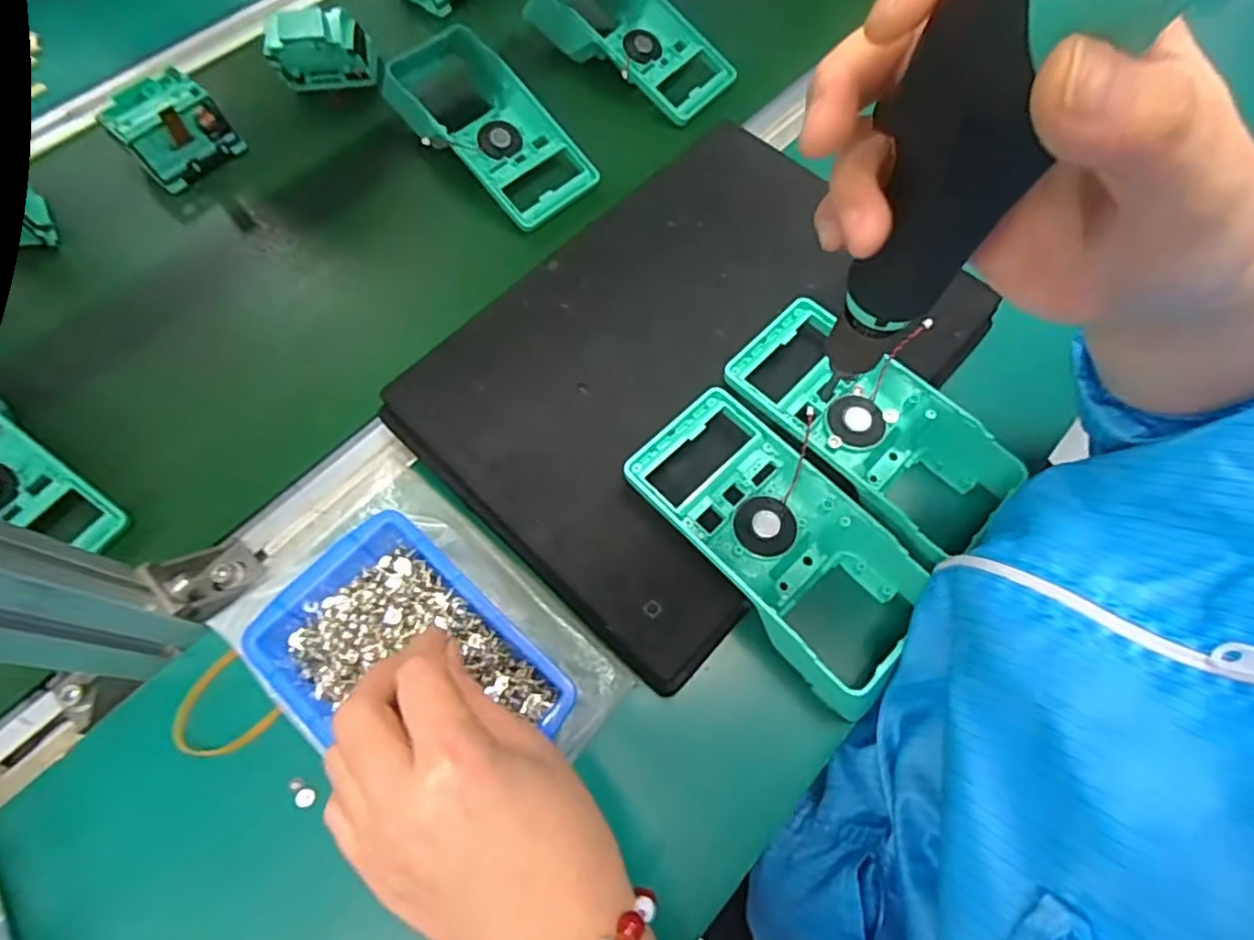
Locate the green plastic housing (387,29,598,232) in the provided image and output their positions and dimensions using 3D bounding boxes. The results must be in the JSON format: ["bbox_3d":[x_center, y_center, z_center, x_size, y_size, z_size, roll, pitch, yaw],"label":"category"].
[{"bbox_3d":[-0.119,-0.282,0.500,0.083,0.053,0.204,-42,73,-16],"label":"green plastic housing"}]

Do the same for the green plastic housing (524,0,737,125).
[{"bbox_3d":[-0.004,-0.380,0.543,0.199,0.055,0.095,35,71,13],"label":"green plastic housing"}]

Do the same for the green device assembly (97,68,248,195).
[{"bbox_3d":[-0.365,-0.275,0.499,0.078,0.038,0.076,-38,72,-15],"label":"green device assembly"}]

